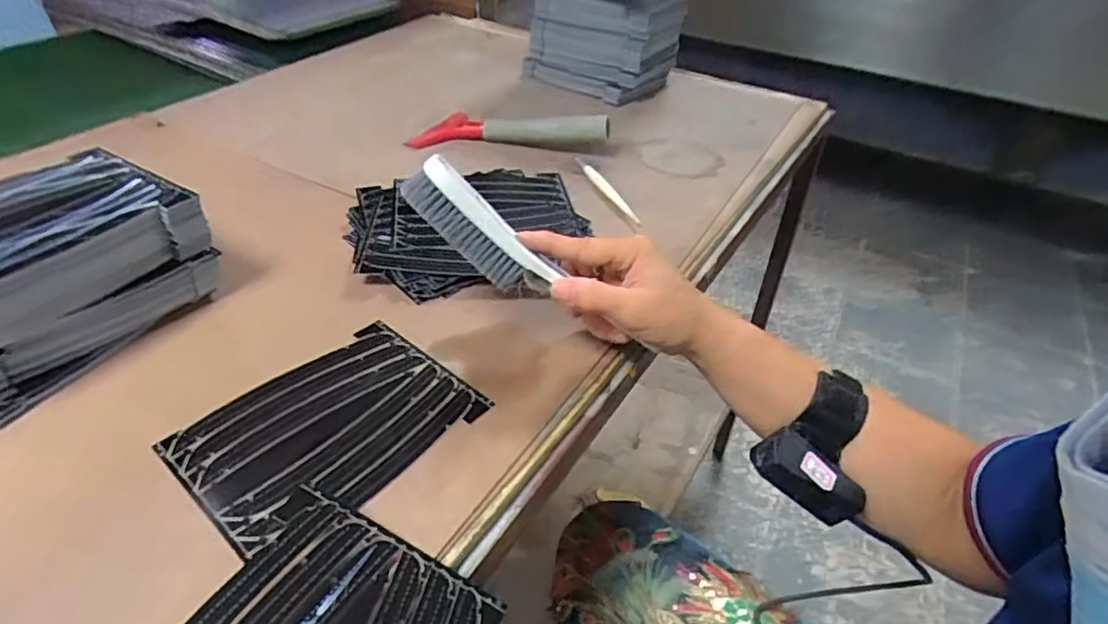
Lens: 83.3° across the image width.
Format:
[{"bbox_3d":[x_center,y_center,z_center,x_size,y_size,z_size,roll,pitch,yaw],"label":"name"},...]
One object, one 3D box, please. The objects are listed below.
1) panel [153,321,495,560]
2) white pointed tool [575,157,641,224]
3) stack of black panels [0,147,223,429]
[{"bbox_3d":[-0.135,0.068,0.381,0.122,0.007,0.157,27,44,30],"label":"panel"},{"bbox_3d":[0.054,-0.124,0.626,0.016,0.005,0.126,-17,44,-22],"label":"white pointed tool"},{"bbox_3d":[-0.341,-0.027,0.419,0.125,0.085,0.174,26,43,22],"label":"stack of black panels"}]

